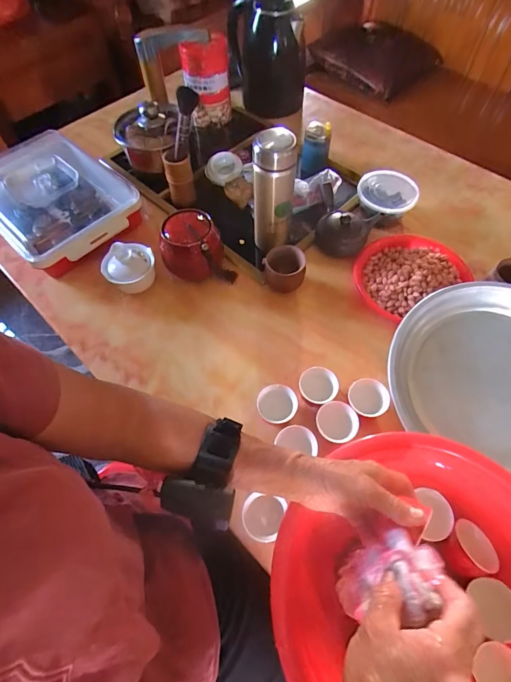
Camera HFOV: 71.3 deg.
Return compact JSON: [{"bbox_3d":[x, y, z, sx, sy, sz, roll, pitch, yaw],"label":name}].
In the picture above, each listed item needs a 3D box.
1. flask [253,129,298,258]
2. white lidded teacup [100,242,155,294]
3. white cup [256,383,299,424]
[{"bbox_3d":[0.030,-0.246,0.598,0.064,0.195,0.079,1,61,3],"label":"flask"},{"bbox_3d":[-0.213,-0.124,0.610,0.082,0.075,0.079,-12,61,-5],"label":"white lidded teacup"},{"bbox_3d":[0.031,0.095,0.514,0.055,0.037,0.053,-1,60,1],"label":"white cup"}]

